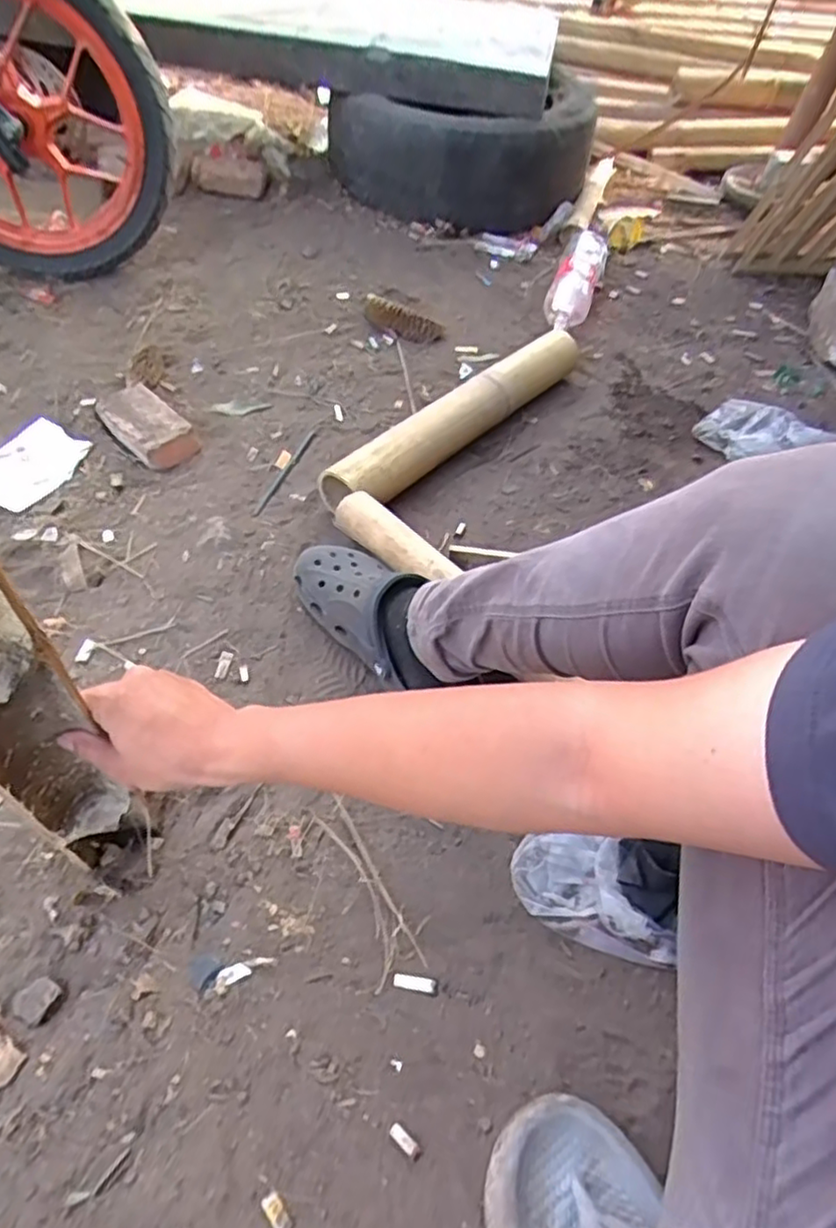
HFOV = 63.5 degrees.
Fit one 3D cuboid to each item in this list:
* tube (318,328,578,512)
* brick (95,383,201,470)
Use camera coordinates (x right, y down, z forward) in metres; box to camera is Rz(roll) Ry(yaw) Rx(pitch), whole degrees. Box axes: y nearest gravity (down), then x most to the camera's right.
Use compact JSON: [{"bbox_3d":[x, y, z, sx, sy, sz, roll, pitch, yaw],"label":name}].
[{"bbox_3d":[0.076,-0.298,1.011,0.072,0.076,0.526,37,58,24],"label":"tube"},{"bbox_3d":[-0.397,-0.278,0.982,0.081,0.039,0.169,-36,67,-29],"label":"brick"}]

